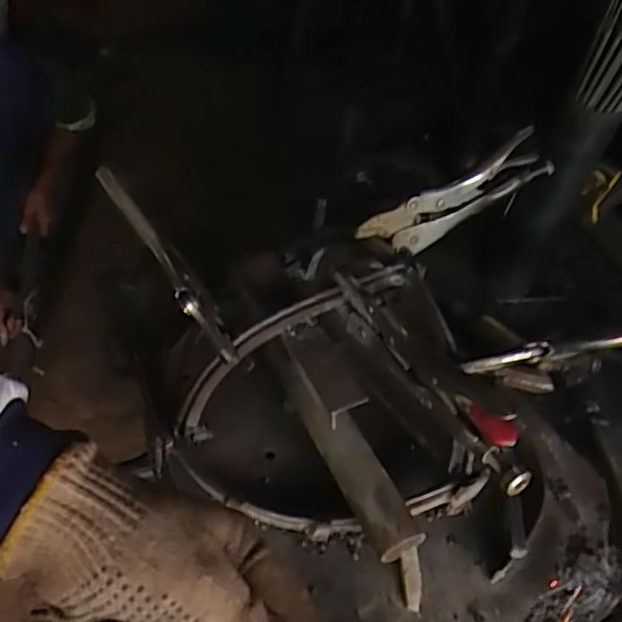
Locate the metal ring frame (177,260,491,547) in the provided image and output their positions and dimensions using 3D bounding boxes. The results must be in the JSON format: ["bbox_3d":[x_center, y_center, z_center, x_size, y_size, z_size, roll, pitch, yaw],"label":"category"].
[{"bbox_3d":[0.013,0.079,0.421,0.184,0.129,0.144,-15,52,-20],"label":"metal ring frame"}]

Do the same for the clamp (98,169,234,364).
[{"bbox_3d":[-0.099,-0.037,0.423,0.025,0.023,0.168,-32,79,-24],"label":"clamp"}]

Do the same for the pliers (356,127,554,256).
[{"bbox_3d":[0.116,-0.088,0.478,0.165,0.055,0.033,-25,61,-20],"label":"pliers"}]

